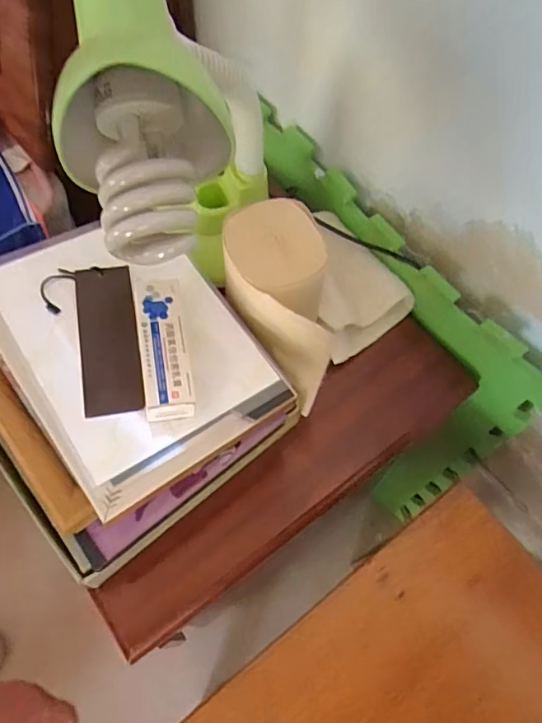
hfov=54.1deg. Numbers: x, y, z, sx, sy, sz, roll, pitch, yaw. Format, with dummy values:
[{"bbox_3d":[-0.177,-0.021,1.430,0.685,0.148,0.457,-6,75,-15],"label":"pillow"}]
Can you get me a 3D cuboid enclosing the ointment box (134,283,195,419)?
[{"bbox_3d":[-0.079,-0.013,0.393,0.035,0.022,0.109,-8,63,-6],"label":"ointment box"}]

